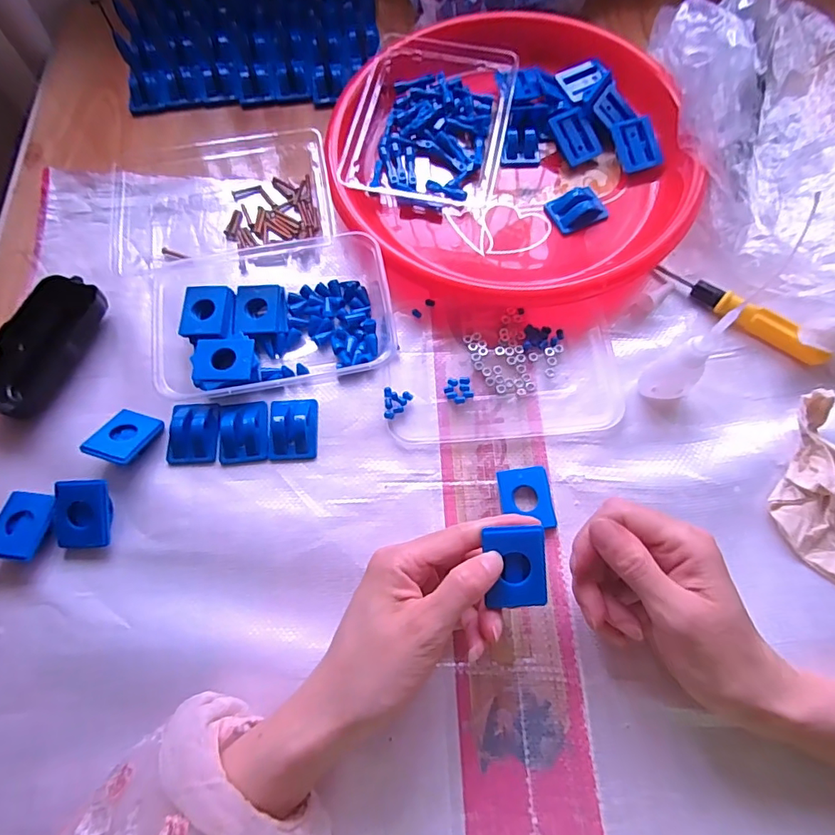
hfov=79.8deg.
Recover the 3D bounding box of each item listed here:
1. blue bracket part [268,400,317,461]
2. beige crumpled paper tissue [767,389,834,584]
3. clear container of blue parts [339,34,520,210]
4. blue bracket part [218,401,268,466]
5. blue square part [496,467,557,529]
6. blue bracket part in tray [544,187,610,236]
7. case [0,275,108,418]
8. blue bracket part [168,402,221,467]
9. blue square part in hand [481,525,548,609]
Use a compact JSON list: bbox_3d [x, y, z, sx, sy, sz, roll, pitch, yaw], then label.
[{"bbox_3d":[-0.089,0.006,0.355,0.033,0.016,0.046,-5,69,0],"label":"blue bracket part"},{"bbox_3d":[0.260,0.044,0.319,0.062,0.017,0.119,-1,82,2],"label":"beige crumpled paper tissue"},{"bbox_3d":[0.010,-0.251,0.429,0.129,0.039,0.171,11,70,6],"label":"clear container of blue parts"},{"bbox_3d":[-0.124,0.009,0.355,0.035,0.012,0.045,-8,69,-1],"label":"blue bracket part"},{"bbox_3d":[0.073,0.055,0.334,0.033,0.007,0.041,-9,69,-1],"label":"blue square part"},{"bbox_3d":[0.130,-0.171,0.406,0.043,0.018,0.032,-21,70,-6],"label":"blue bracket part in tray"},{"bbox_3d":[-0.280,-0.053,0.372,0.049,0.027,0.108,24,72,11],"label":"case"},{"bbox_3d":[-0.159,0.009,0.356,0.038,0.014,0.046,-4,69,1],"label":"blue bracket part"},{"bbox_3d":[0.055,0.082,0.273,0.030,0.005,0.042,-3,89,3],"label":"blue square part in hand"}]

